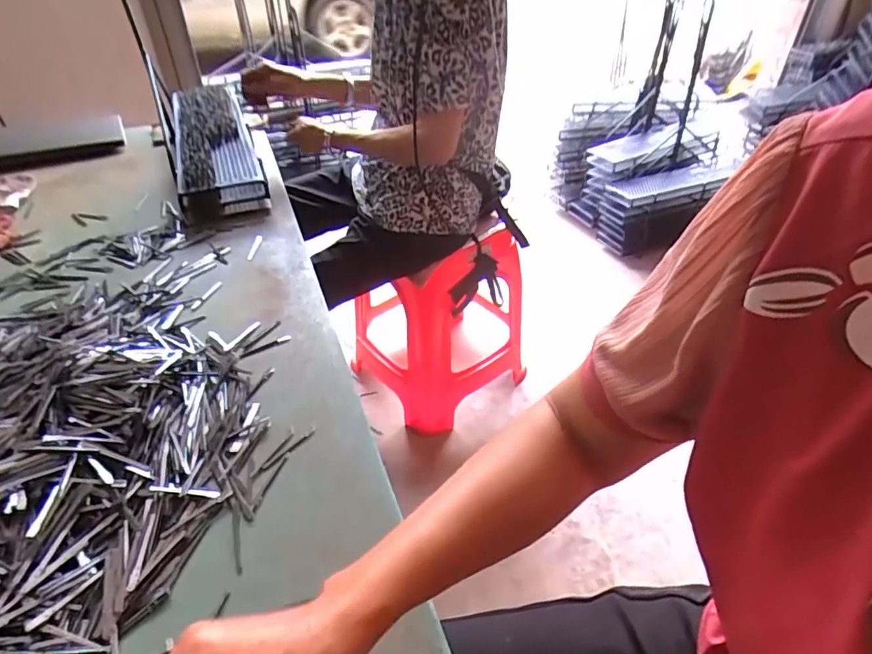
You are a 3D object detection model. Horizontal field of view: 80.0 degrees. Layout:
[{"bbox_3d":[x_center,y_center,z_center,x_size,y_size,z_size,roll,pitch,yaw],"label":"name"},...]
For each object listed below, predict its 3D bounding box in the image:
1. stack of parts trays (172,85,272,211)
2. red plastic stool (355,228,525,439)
[{"bbox_3d":[-0.479,-0.405,1.129,0.148,0.086,0.617,-15,41,-16],"label":"stack of parts trays"},{"bbox_3d":[-0.009,-0.047,1.320,0.370,0.451,0.378,-33,52,-27],"label":"red plastic stool"}]

